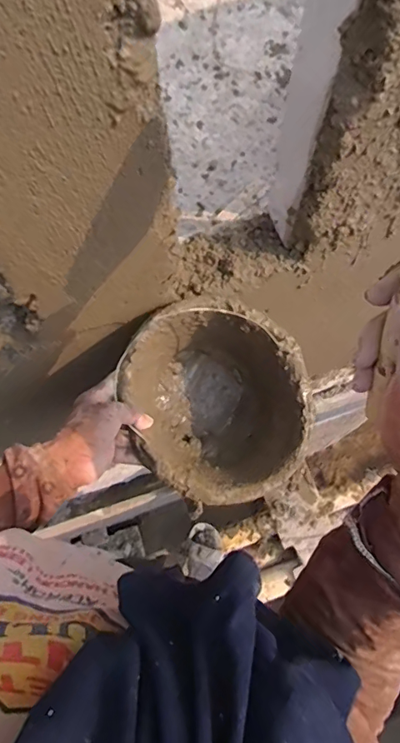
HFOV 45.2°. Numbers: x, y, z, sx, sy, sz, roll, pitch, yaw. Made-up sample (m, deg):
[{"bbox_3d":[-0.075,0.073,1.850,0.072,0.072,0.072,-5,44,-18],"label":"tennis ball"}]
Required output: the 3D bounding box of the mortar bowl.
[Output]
[{"bbox_3d":[0.027,0.055,0.670,0.221,0.191,0.241,0,72,1],"label":"mortar bowl"}]

